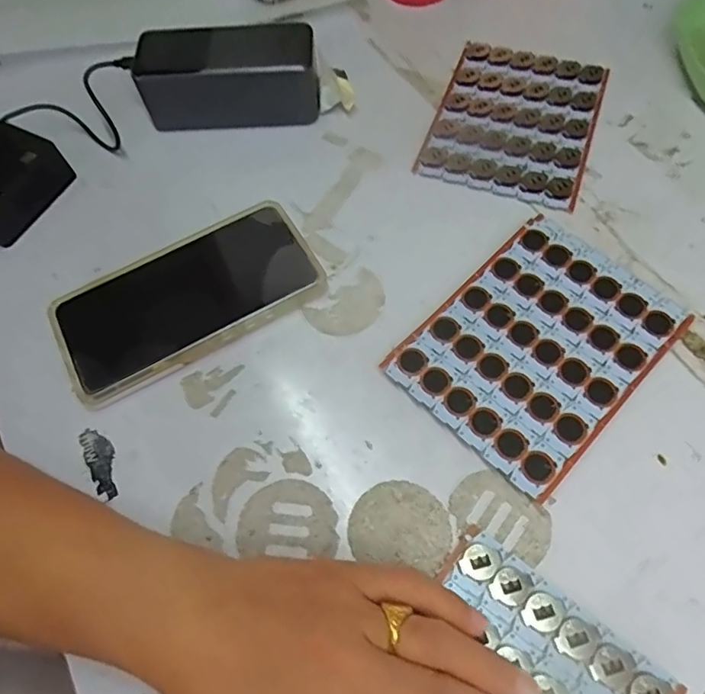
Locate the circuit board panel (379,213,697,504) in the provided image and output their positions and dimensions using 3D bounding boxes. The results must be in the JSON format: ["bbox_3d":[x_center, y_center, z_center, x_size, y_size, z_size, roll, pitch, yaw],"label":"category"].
[{"bbox_3d":[0.114,-0.003,0.324,0.115,0.010,0.157,41,74,20],"label":"circuit board panel"}]

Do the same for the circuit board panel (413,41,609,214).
[{"bbox_3d":[0.126,-0.178,0.408,0.115,0.005,0.147,18,67,12],"label":"circuit board panel"}]

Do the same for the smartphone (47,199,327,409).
[{"bbox_3d":[-0.107,-0.032,0.346,0.166,0.014,0.083,-29,66,-10],"label":"smartphone"}]

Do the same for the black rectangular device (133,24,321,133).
[{"bbox_3d":[-0.094,-0.205,0.406,0.131,0.050,0.060,1,65,4],"label":"black rectangular device"}]

